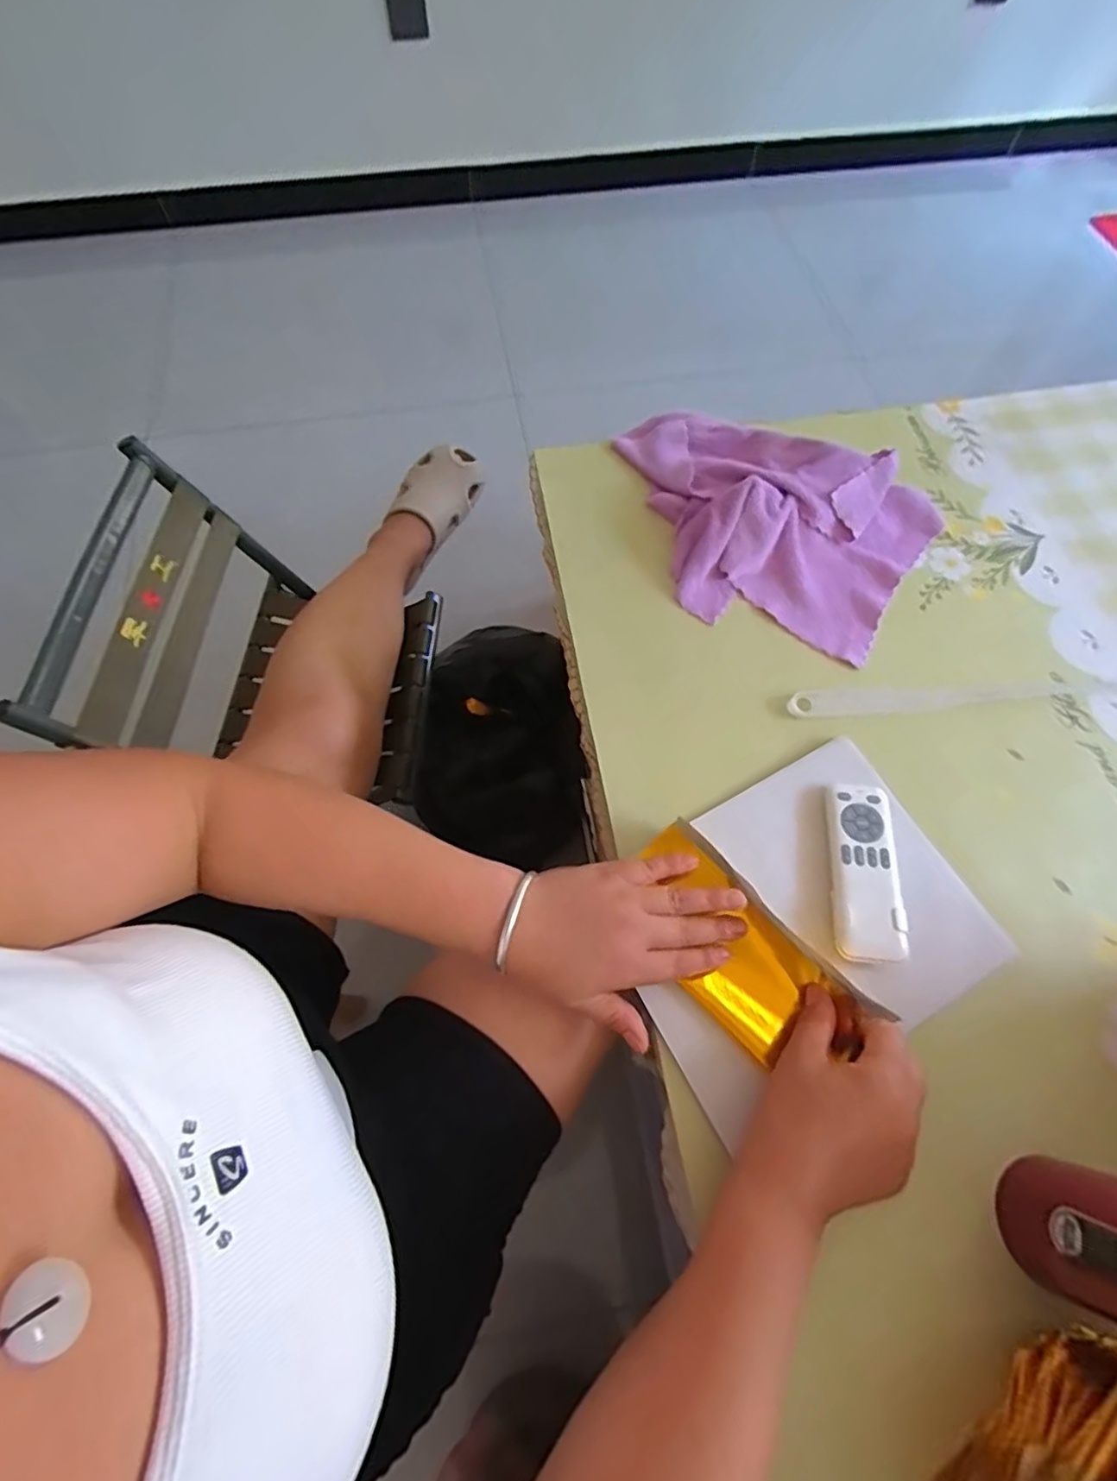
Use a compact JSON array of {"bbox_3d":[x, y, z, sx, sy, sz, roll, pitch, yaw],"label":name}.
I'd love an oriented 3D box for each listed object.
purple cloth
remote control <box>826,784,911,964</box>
[{"bbox_3d":[0.187,-0.206,0.567,0.292,0.048,0.204,21,67,9],"label":"purple cloth"},{"bbox_3d":[0.219,0.093,0.447,0.049,0.013,0.126,6,66,3],"label":"remote control"}]

